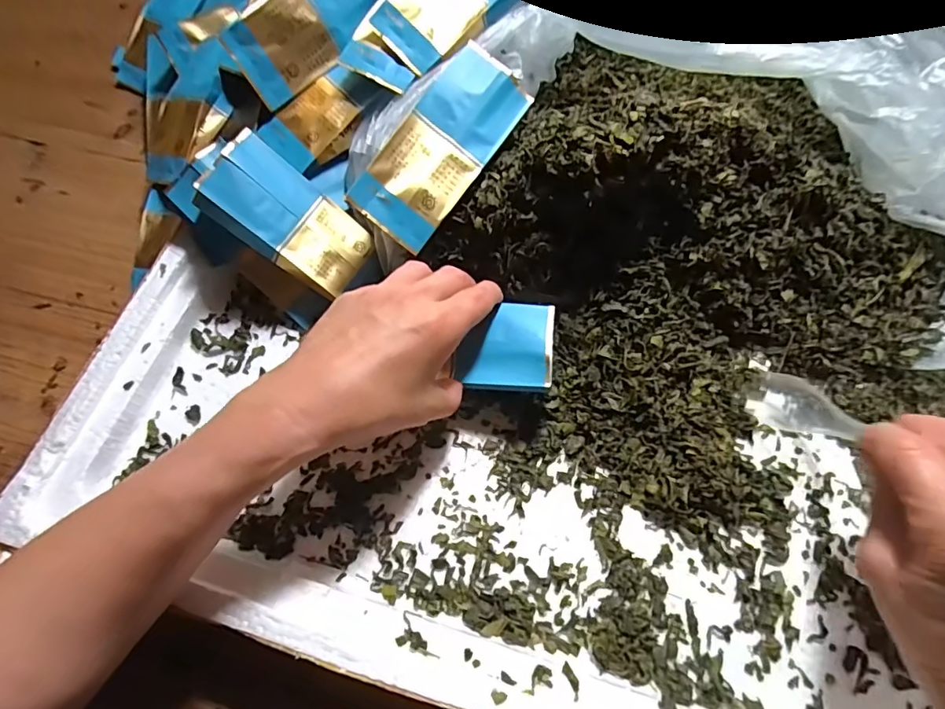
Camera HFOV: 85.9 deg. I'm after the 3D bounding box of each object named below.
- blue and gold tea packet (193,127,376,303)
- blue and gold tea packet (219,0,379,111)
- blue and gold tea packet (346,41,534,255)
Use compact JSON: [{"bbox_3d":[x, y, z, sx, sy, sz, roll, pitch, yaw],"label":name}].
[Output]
[{"bbox_3d":[-0.125,-0.091,0.347,0.107,0.030,0.056,40,62,-25],"label":"blue and gold tea packet"},{"bbox_3d":[-0.113,-0.238,0.366,0.125,0.059,0.024,-38,42,-9],"label":"blue and gold tea packet"},{"bbox_3d":[-0.018,-0.130,0.319,0.055,0.010,0.127,36,85,-10],"label":"blue and gold tea packet"}]

